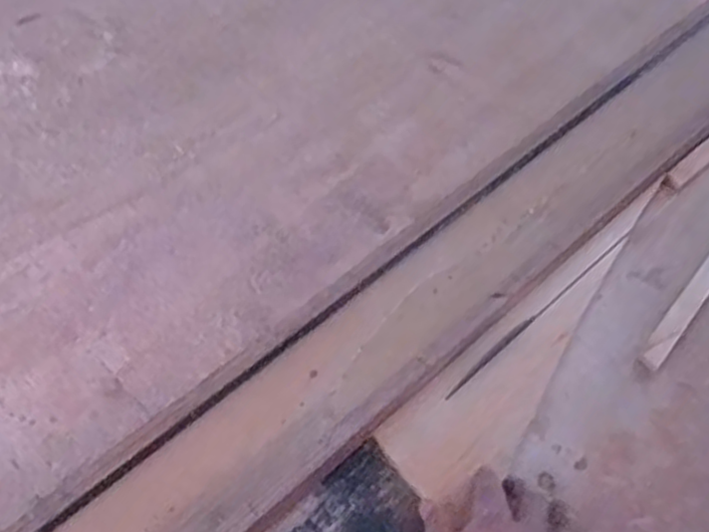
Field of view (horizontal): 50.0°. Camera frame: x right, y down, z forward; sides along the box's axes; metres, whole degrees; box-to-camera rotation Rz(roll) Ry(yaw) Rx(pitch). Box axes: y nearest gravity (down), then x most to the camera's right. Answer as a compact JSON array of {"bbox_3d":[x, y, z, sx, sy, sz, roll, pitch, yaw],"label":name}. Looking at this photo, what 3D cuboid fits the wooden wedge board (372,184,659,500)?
[{"bbox_3d":[0.169,0.058,0.688,0.090,0.016,0.366,36,62,21],"label":"wooden wedge board"}]

